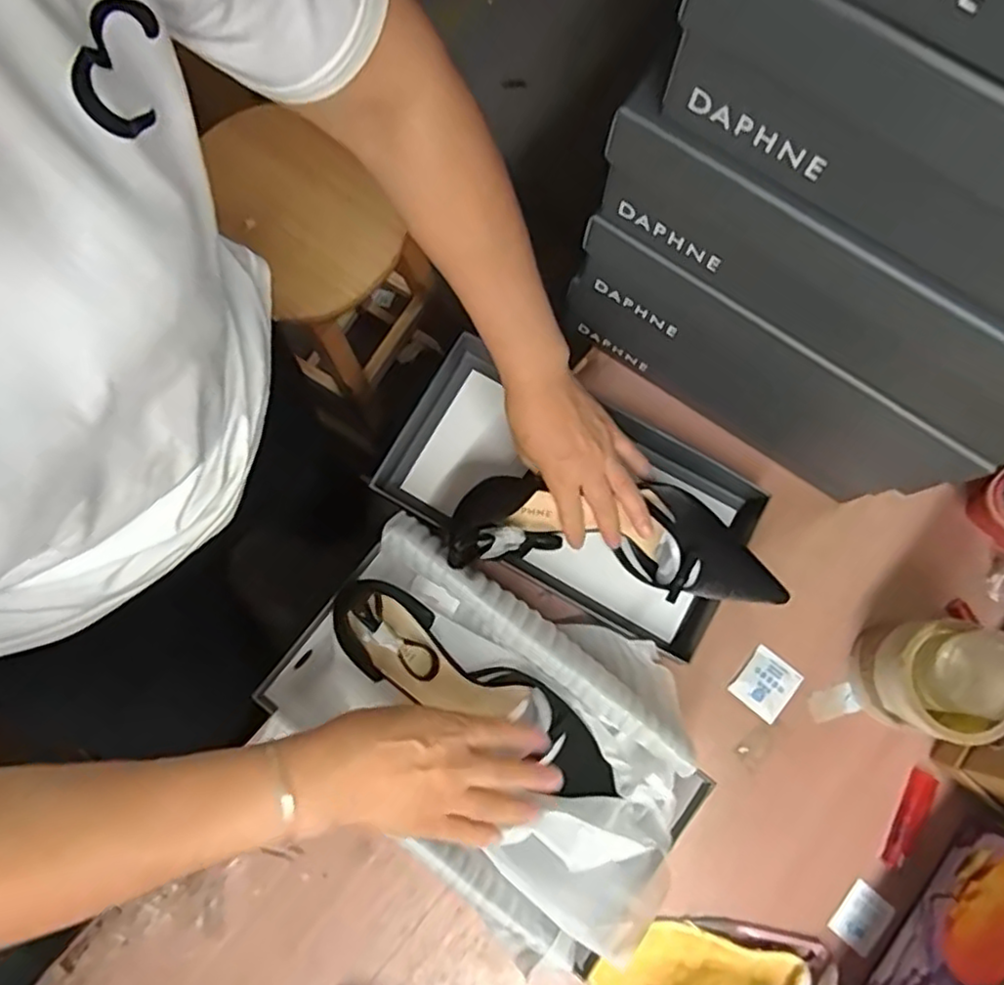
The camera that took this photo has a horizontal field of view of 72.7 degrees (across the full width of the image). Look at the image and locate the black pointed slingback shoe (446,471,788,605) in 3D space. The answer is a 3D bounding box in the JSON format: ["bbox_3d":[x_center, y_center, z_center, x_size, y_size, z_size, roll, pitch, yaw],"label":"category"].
[{"bbox_3d":[0.092,0.034,0.554,0.255,0.065,0.089,11,78,5],"label":"black pointed slingback shoe"}]

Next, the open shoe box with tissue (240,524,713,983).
[{"bbox_3d":[-0.004,0.169,0.519,0.295,0.123,0.214,39,81,9],"label":"open shoe box with tissue"}]

